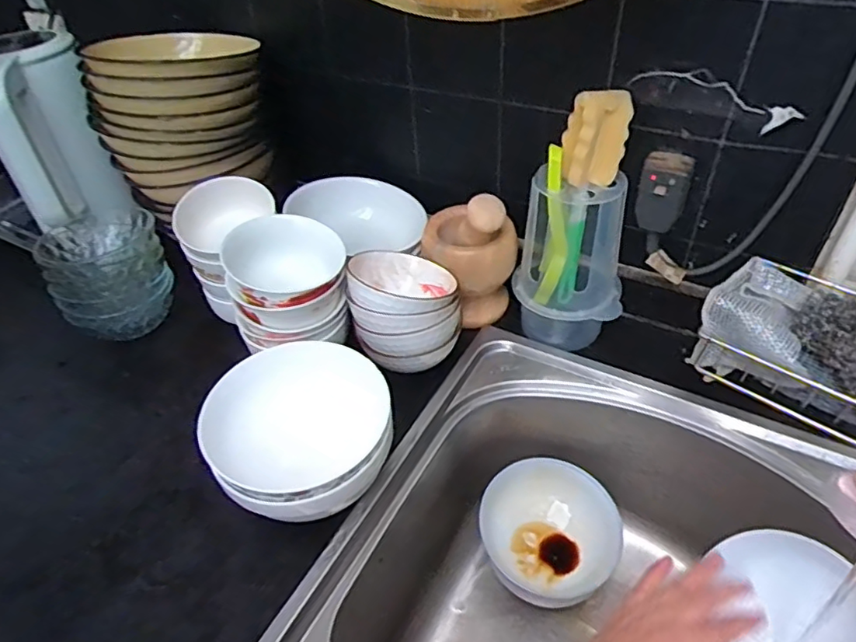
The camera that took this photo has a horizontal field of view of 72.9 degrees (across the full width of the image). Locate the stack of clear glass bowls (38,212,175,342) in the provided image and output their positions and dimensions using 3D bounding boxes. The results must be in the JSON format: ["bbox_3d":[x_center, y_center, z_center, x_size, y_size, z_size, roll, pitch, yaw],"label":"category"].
[{"bbox_3d":[-0.366,-0.051,0.675,0.124,0.103,0.126,-23,46,-18],"label":"stack of clear glass bowls"}]

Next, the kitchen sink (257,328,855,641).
[{"bbox_3d":[0.221,0.291,0.493,0.572,0.213,0.414,20,48,24],"label":"kitchen sink"}]

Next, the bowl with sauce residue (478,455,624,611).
[{"bbox_3d":[0.127,0.218,0.610,0.129,0.070,0.129,-3,43,2],"label":"bowl with sauce residue"}]

